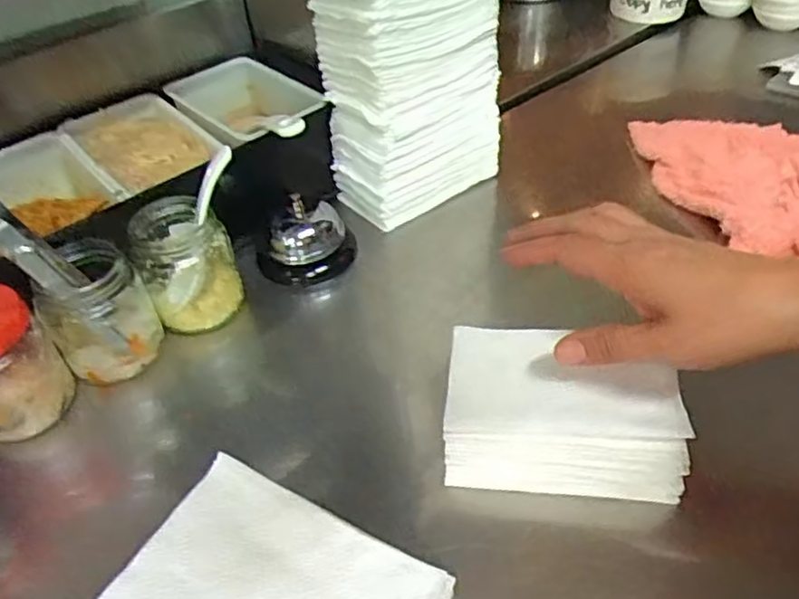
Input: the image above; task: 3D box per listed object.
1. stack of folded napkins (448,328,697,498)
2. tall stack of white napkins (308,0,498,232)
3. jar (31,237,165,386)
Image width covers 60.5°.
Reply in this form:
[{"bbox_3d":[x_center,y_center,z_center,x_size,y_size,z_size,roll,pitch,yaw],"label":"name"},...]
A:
[{"bbox_3d":[0.091,0.064,0.395,0.127,0.046,0.088,5,46,6],"label":"stack of folded napkins"},{"bbox_3d":[0.011,-0.189,0.556,0.135,0.215,0.078,-30,48,-25],"label":"tall stack of white napkins"},{"bbox_3d":[-0.207,0.007,0.471,0.066,0.076,0.060,-2,42,2],"label":"jar"}]

